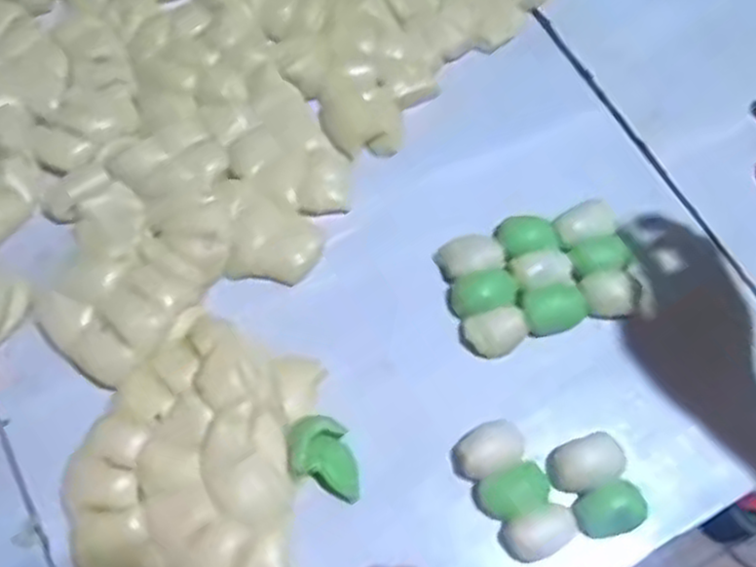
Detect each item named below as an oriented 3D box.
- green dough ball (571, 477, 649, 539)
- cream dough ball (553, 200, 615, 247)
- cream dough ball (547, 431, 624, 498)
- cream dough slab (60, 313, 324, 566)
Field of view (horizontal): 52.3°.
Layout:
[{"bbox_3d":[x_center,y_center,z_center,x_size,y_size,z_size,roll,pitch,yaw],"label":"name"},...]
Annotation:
[{"bbox_3d":[0.141,0.139,0.470,0.037,0.023,0.029,-23,71,-10],"label":"green dough ball"},{"bbox_3d":[0.143,-0.040,0.540,0.039,0.023,0.026,-17,70,-8],"label":"cream dough ball"},{"bbox_3d":[0.130,0.113,0.483,0.044,0.022,0.032,-24,71,-10],"label":"cream dough ball"},{"bbox_3d":[-0.122,0.130,0.473,0.139,0.018,0.216,7,69,2],"label":"cream dough slab"}]

